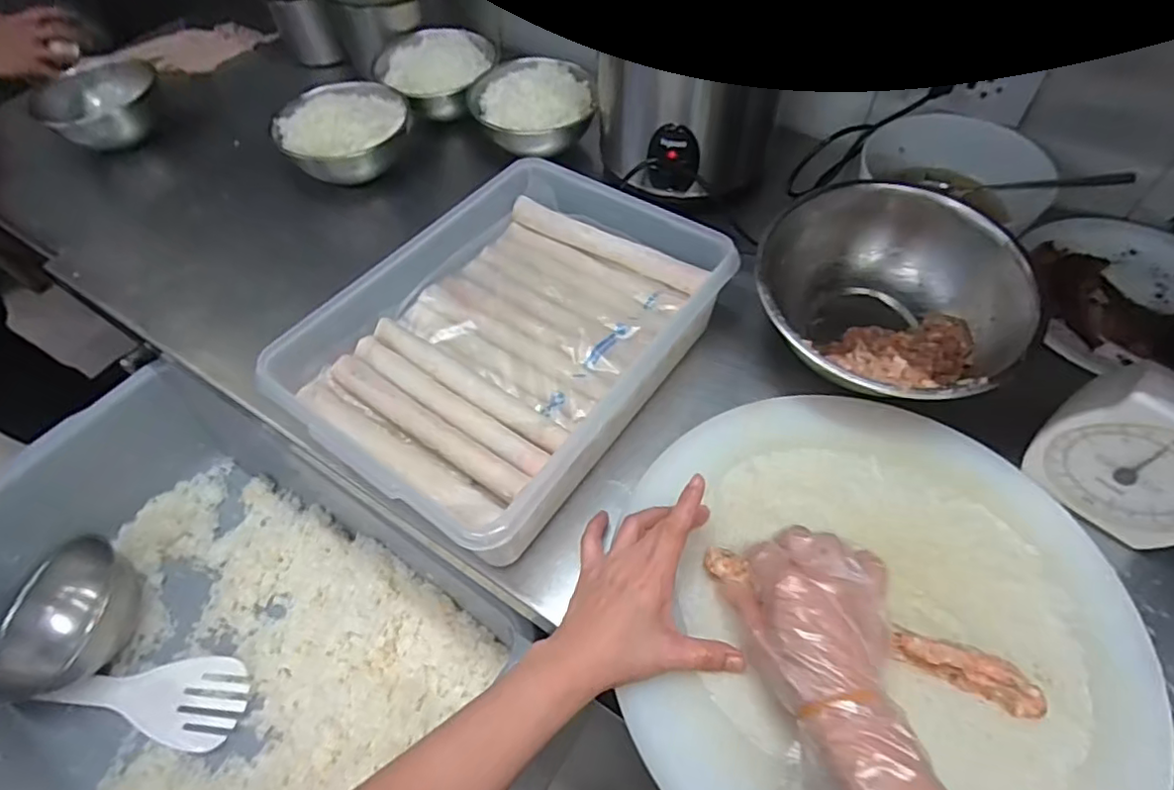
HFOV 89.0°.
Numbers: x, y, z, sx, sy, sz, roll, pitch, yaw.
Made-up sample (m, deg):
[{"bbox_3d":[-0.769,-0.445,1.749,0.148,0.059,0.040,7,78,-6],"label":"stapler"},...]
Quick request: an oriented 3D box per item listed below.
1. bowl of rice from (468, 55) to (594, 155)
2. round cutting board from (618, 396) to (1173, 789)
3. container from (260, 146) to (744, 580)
[{"bbox_3d":[-0.067,-0.373,0.779,0.152,0.071,0.122,18,58,15],"label":"bowl of rice"},{"bbox_3d":[0.212,0.151,0.425,0.338,0.038,0.345,-1,55,2],"label":"round cutting board"},{"bbox_3d":[-0.061,-0.053,0.539,0.250,0.089,0.348,30,62,22],"label":"container"}]

